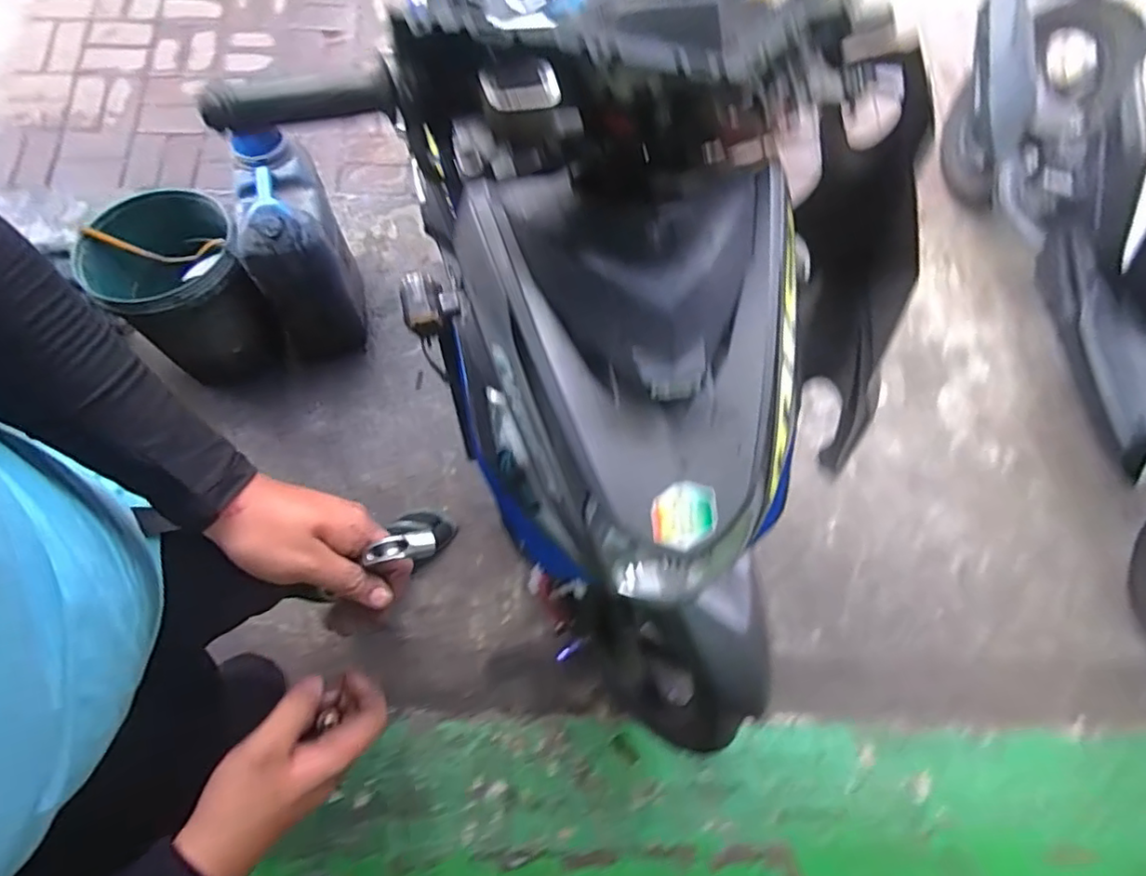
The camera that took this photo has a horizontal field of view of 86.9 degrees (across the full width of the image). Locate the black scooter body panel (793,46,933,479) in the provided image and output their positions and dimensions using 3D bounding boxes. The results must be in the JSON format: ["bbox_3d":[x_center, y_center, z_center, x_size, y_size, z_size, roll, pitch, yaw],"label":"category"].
[{"bbox_3d":[0.328,-0.183,0.709,0.104,0.113,0.418,0,107,0],"label":"black scooter body panel"}]

